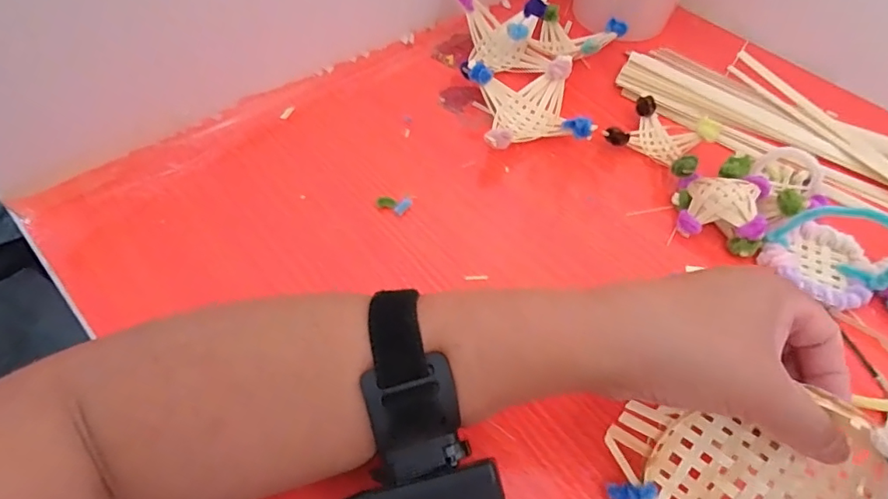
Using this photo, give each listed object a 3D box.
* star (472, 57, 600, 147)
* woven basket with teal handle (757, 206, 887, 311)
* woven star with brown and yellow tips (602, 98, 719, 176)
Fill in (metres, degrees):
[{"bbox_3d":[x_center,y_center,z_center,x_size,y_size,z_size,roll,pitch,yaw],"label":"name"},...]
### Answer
[{"bbox_3d":[0.067,-0.113,0.406,0.087,0.035,0.088,-6,56,-8],"label":"star"},{"bbox_3d":[0.257,-0.002,0.326,0.075,0.054,0.064,-19,59,-16],"label":"woven basket with teal handle"},{"bbox_3d":[0.170,-0.087,0.397,0.069,0.027,0.064,38,61,21],"label":"woven star with brown and yellow tips"}]

